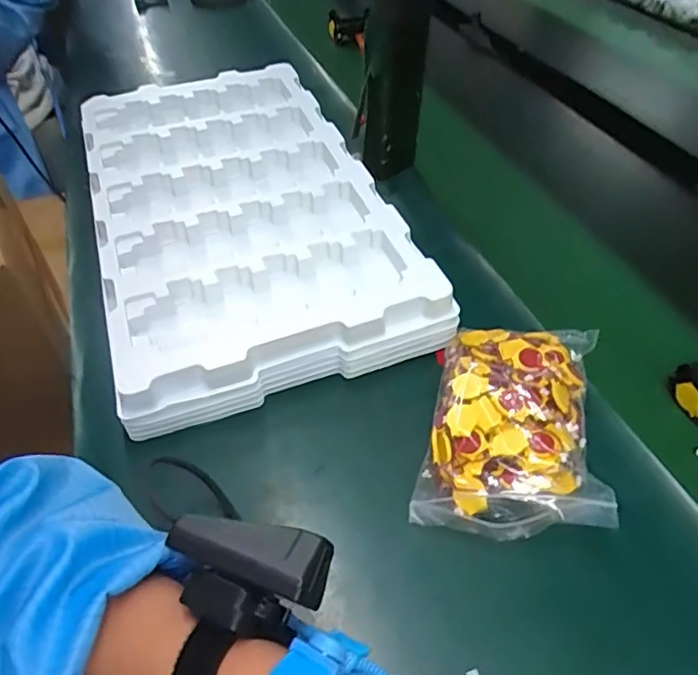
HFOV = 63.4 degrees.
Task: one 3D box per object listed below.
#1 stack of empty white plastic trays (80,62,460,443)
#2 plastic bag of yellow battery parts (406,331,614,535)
[{"bbox_3d":[-0.104,-0.124,0.527,0.250,0.061,0.420,-15,47,-14],"label":"stack of empty white plastic trays"},{"bbox_3d":[0.105,0.054,0.373,0.110,0.042,0.156,7,46,7],"label":"plastic bag of yellow battery parts"}]

